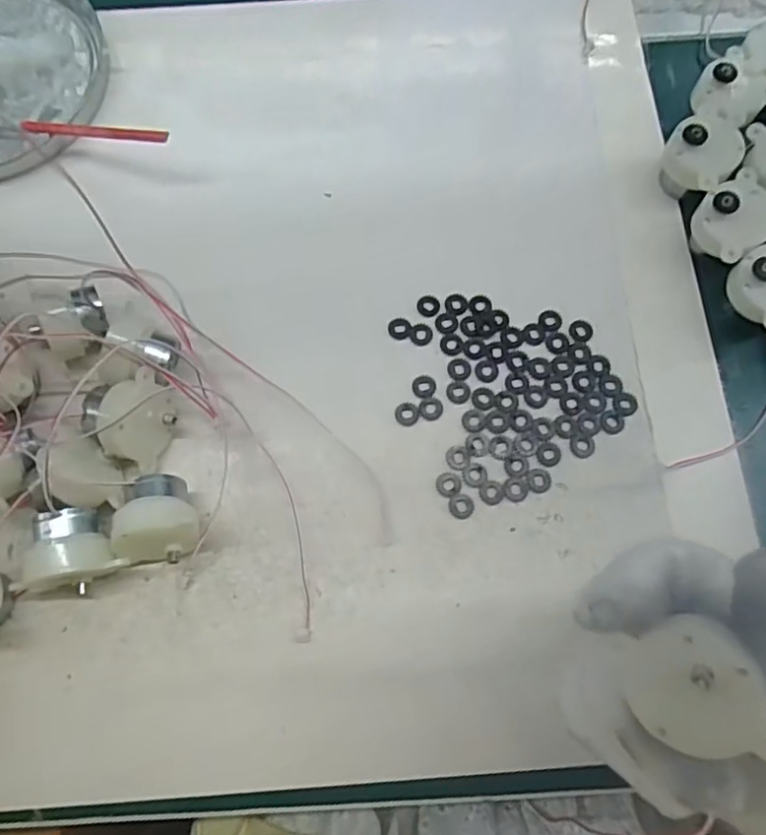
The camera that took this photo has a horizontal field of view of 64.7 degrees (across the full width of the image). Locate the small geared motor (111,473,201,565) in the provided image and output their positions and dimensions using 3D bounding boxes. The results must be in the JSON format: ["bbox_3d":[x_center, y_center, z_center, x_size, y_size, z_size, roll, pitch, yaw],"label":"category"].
[{"bbox_3d":[-0.090,0.040,0.243,0.031,0.030,0.034,0,75,1],"label":"small geared motor"}]

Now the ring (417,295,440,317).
[{"bbox_3d":[0.021,-0.052,0.280,0.011,0.004,0.011,0,75,1],"label":"ring"}]

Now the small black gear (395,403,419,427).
[{"bbox_3d":[0.011,-0.002,0.266,0.011,0.004,0.011,0,75,1],"label":"small black gear"}]

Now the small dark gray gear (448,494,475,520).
[{"bbox_3d":[0.033,0.037,0.255,0.010,0.004,0.011,0,75,1],"label":"small dark gray gear"}]

